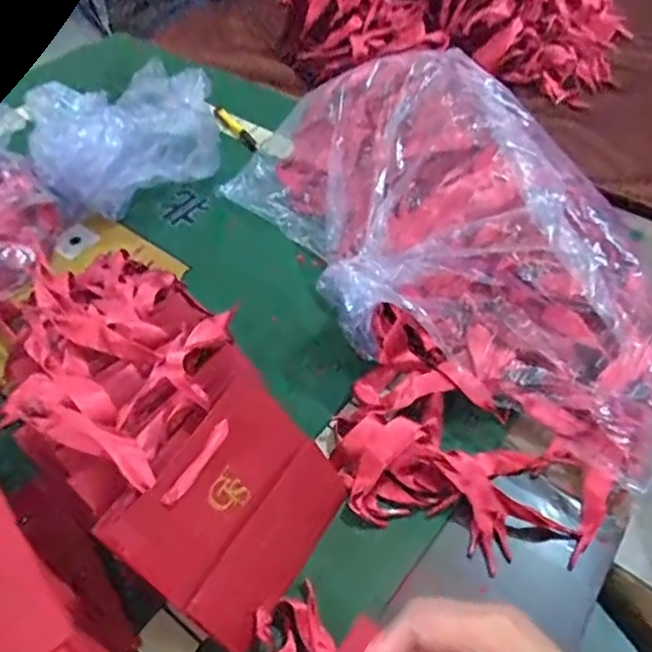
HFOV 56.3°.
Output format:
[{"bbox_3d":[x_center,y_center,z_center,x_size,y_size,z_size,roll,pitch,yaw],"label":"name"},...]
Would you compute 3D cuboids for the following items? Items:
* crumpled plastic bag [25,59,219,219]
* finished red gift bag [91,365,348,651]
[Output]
[{"bbox_3d":[-0.227,-0.223,0.698,0.201,0.090,0.164,-18,50,-15],"label":"crumpled plastic bag"},{"bbox_3d":[-0.058,0.122,0.417,0.020,0.129,0.148,-19,22,48],"label":"finished red gift bag"}]

